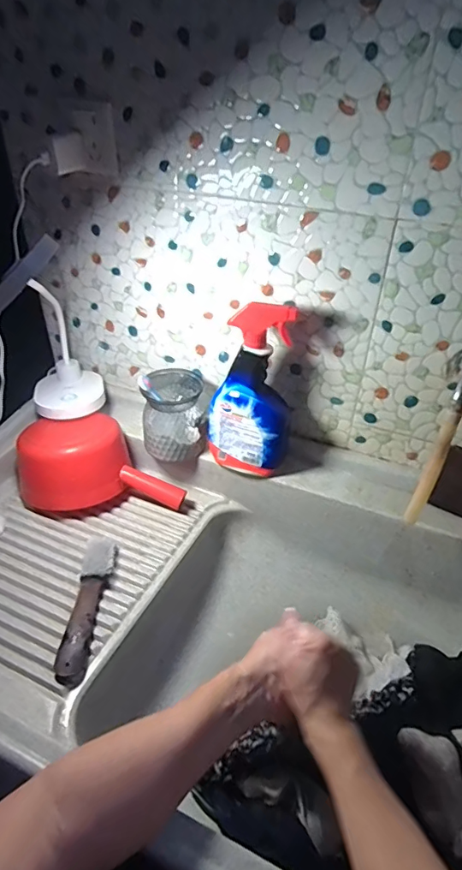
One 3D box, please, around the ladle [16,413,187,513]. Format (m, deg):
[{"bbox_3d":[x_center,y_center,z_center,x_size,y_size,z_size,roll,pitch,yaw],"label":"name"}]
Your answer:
[{"bbox_3d":[-0.213,0.053,0.781,0.257,0.111,0.142,1,37,-1],"label":"ladle"}]

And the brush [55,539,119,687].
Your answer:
[{"bbox_3d":[-0.184,0.219,0.617,0.037,0.038,0.205,1,37,0],"label":"brush"}]

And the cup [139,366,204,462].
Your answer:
[{"bbox_3d":[-0.096,-0.034,0.795,0.090,0.113,0.099,1,37,-1],"label":"cup"}]

